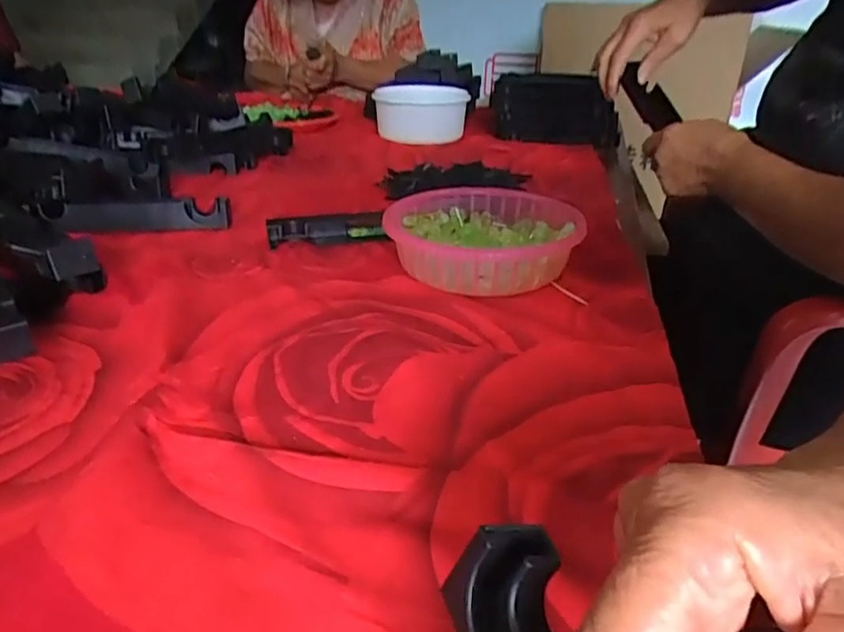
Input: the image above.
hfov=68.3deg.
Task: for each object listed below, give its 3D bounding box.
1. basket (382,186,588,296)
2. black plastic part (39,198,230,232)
[{"bbox_3d":[0.054,-0.068,0.554,0.168,0.050,0.162,6,28,8],"label":"basket"},{"bbox_3d":[-0.288,-0.104,0.633,0.175,0.029,0.021,-3,28,-8],"label":"black plastic part"}]

